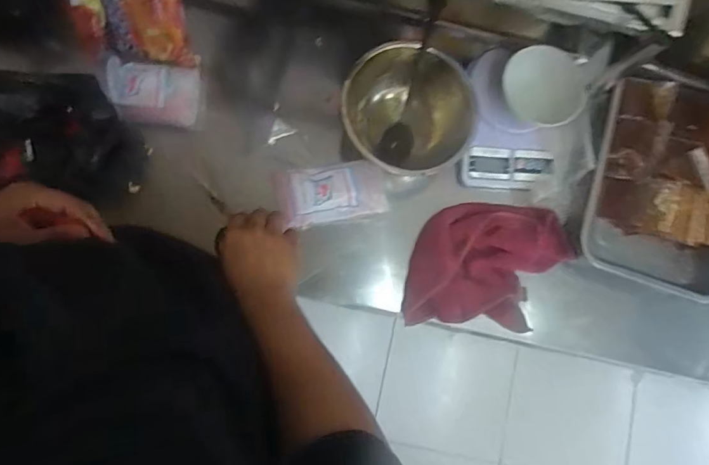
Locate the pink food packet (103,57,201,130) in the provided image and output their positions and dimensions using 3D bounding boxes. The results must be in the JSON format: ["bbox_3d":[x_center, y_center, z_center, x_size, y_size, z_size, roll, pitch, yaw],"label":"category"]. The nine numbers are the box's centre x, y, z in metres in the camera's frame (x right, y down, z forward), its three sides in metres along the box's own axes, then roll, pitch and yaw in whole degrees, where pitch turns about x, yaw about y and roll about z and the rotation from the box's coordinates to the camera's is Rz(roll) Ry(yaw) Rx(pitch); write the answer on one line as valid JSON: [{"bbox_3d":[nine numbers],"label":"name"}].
[{"bbox_3d":[-0.260,-0.180,0.609,0.115,0.035,0.077,0,82,-5],"label":"pink food packet"}]

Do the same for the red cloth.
[{"bbox_3d":[0.177,0.042,0.618,0.216,0.031,0.158,4,81,-4],"label":"red cloth"}]

